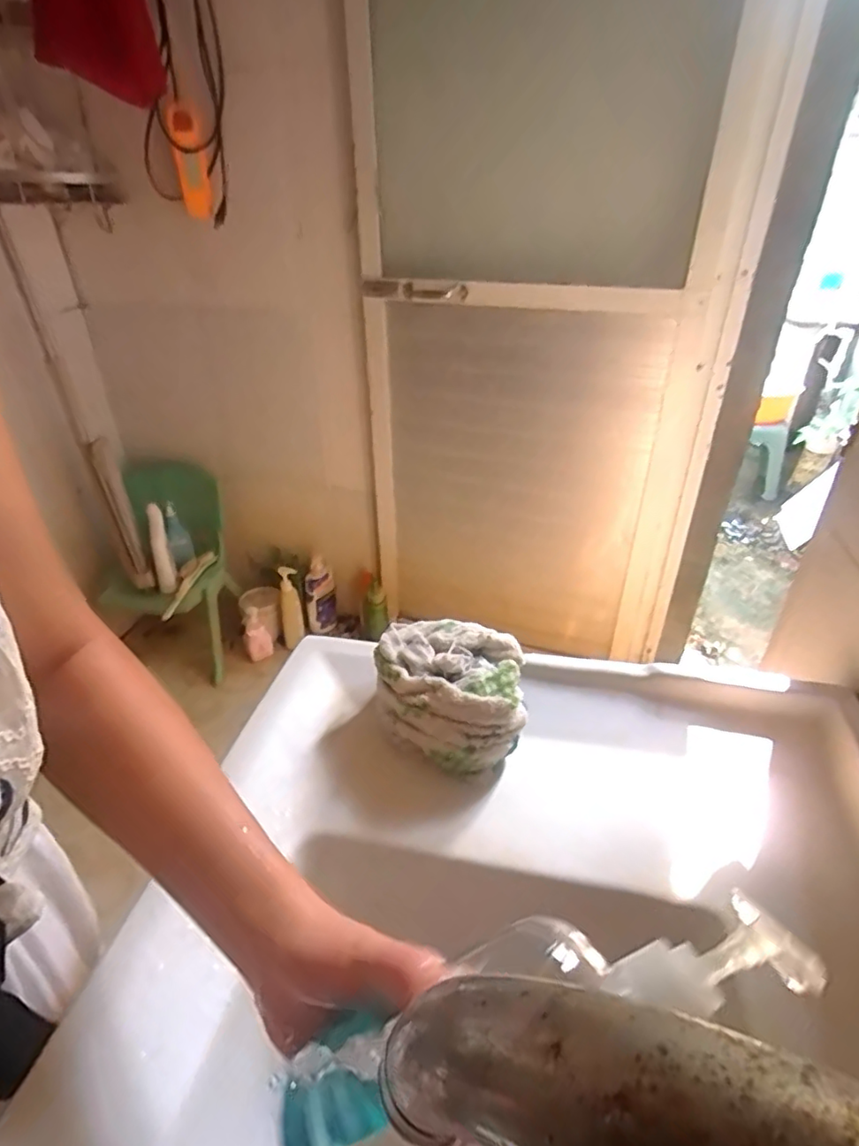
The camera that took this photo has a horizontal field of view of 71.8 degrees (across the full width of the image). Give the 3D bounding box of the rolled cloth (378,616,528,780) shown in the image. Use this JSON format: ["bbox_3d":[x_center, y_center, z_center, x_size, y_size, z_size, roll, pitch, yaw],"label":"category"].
[{"bbox_3d":[0.014,0.099,0.465,0.110,0.079,0.102,3,38,1],"label":"rolled cloth"}]

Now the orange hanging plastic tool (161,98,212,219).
[{"bbox_3d":[-0.506,-0.867,1.251,0.072,0.193,0.030,-6,38,-11],"label":"orange hanging plastic tool"}]

